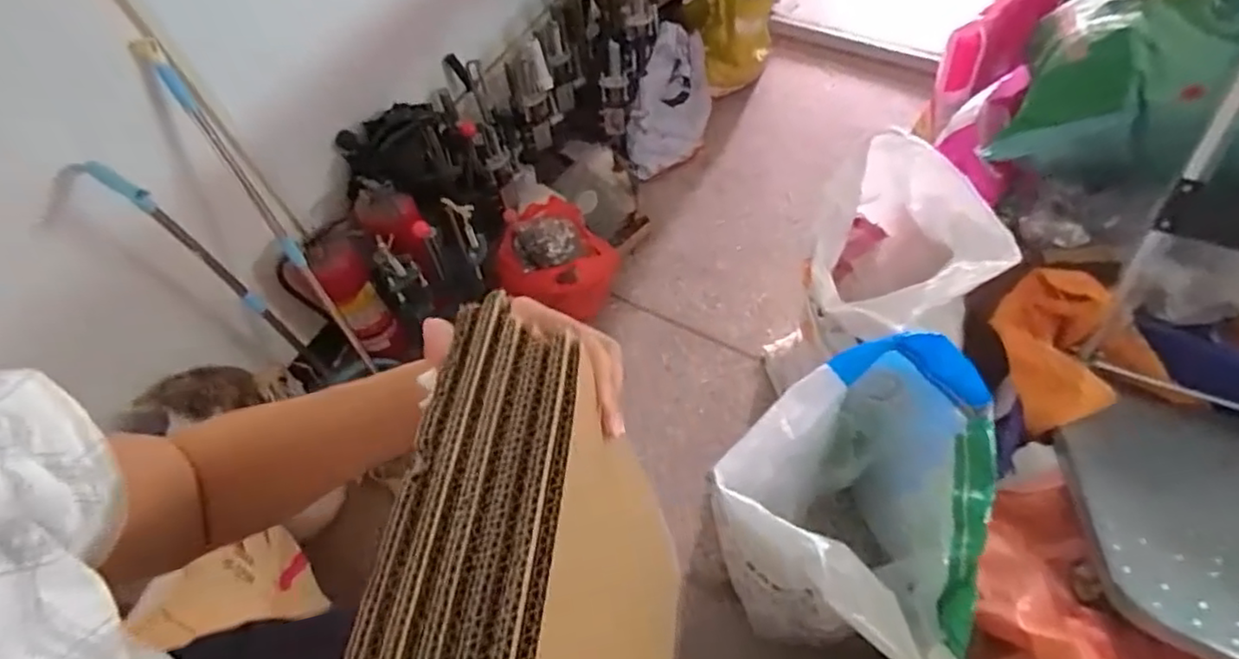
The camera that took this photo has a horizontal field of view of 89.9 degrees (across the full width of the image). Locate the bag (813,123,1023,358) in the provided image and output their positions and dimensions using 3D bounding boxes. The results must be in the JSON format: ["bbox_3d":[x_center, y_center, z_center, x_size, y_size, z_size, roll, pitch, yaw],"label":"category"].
[{"bbox_3d":[0.496,-0.130,1.102,0.290,0.266,0.326,24,64,14],"label":"bag"}]

